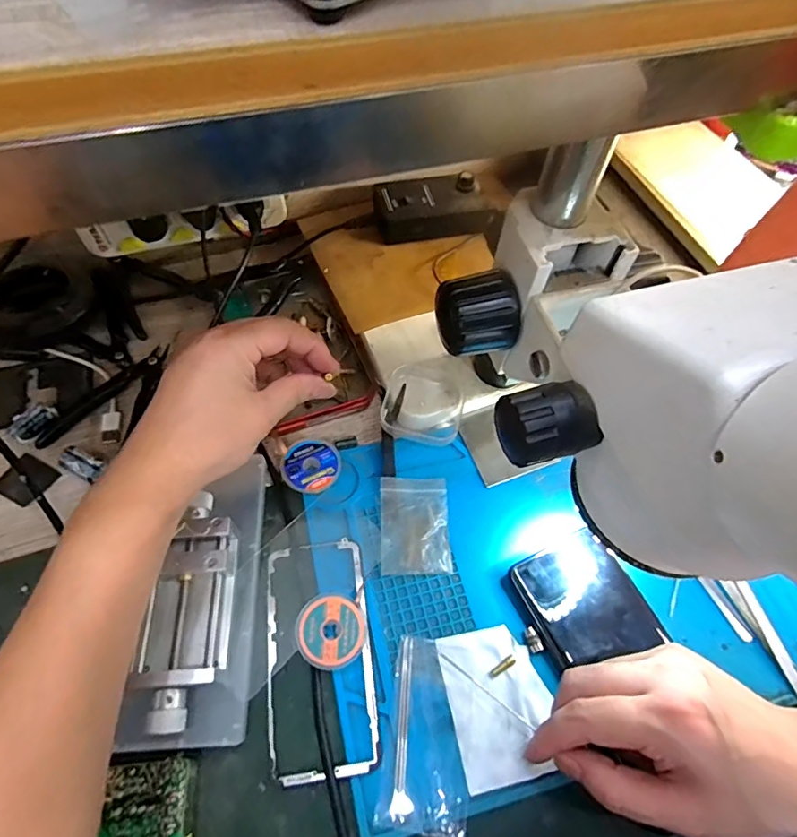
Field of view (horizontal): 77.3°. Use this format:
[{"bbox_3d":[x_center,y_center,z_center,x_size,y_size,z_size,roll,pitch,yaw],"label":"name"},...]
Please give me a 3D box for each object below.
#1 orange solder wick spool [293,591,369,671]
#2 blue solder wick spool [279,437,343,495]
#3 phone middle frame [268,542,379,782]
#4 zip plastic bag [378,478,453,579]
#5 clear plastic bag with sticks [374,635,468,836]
[{"bbox_3d":[-0.044,0.140,0.331,0.043,0.015,0.045,1,60,-2],"label":"orange solder wick spool"},{"bbox_3d":[-0.068,0.037,0.390,0.045,0.014,0.045,1,60,-2],"label":"blue solder wick spool"},{"bbox_3d":[-0.052,0.152,0.329,0.068,0.006,0.140,-7,61,-6],"label":"phone middle frame"},{"bbox_3d":[0.013,0.079,0.374,0.050,0.004,0.072,-1,60,-3],"label":"zip plastic bag"},{"bbox_3d":[0.019,0.194,0.310,0.049,0.004,0.102,8,58,1],"label":"clear plastic bag with sticks"}]

